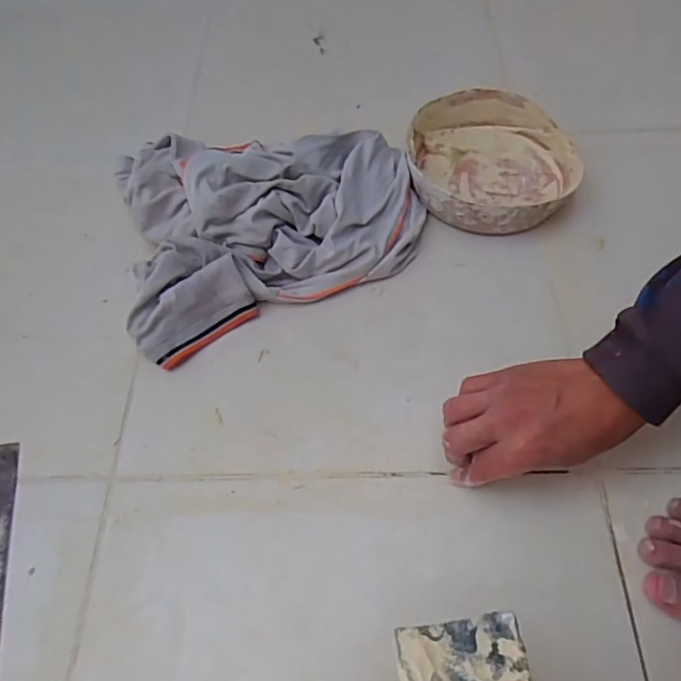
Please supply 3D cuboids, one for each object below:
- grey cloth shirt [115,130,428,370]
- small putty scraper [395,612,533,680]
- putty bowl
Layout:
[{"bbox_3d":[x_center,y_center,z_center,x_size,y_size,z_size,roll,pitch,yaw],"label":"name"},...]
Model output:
[{"bbox_3d":[-0.065,-0.118,0.564,0.302,0.079,0.234,-11,59,-3],"label":"grey cloth shirt"},{"bbox_3d":[0.067,0.179,0.296,0.066,0.006,0.059,-10,42,1],"label":"small putty scraper"},{"bbox_3d":[0.163,-0.191,0.607,0.173,0.052,0.175,-2,59,3],"label":"putty bowl"}]

